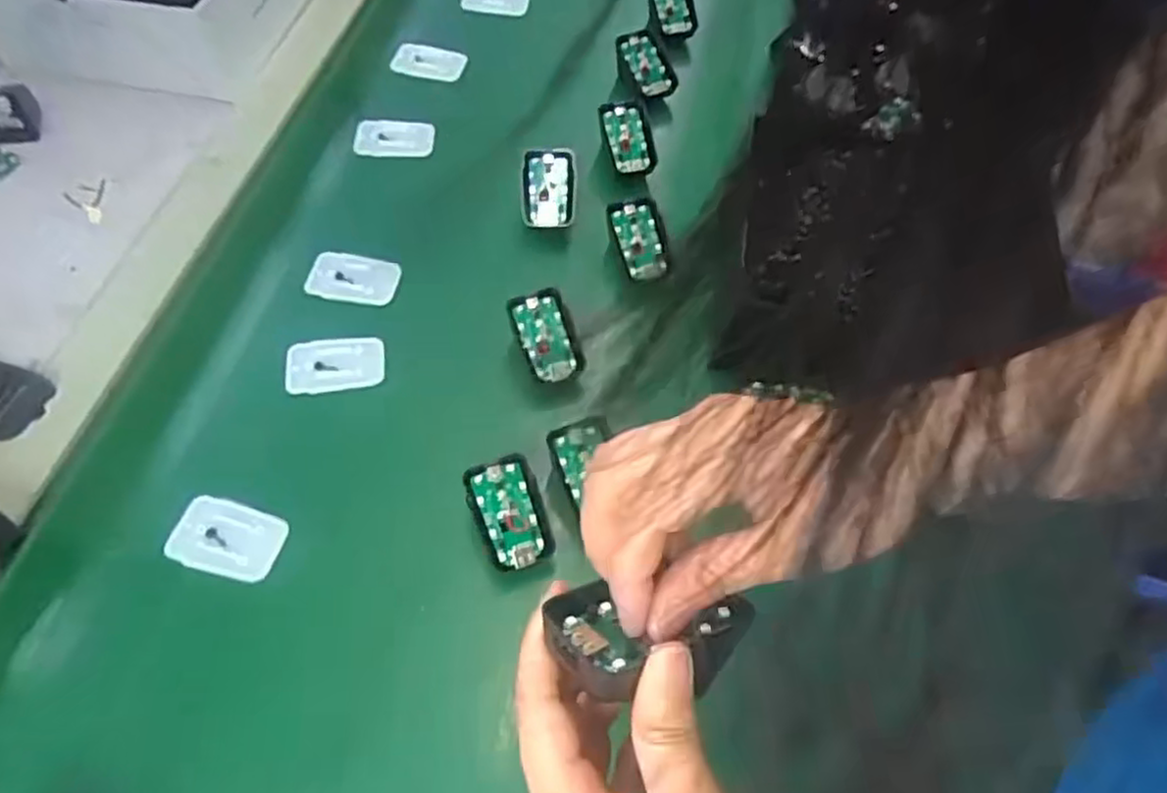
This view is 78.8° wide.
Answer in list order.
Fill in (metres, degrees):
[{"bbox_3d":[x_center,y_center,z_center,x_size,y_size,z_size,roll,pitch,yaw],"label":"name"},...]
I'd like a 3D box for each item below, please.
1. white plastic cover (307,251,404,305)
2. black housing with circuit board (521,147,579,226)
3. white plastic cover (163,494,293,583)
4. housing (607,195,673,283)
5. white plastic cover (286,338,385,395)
[{"bbox_3d":[-0.185,-0.093,0.570,0.069,0.012,0.042,10,59,2],"label":"white plastic cover"},{"bbox_3d":[-0.030,-0.176,0.601,0.047,0.009,0.068,-2,86,1],"label":"black housing with circuit board"},{"bbox_3d":[-0.229,0.091,0.459,0.069,0.005,0.044,15,59,5],"label":"white plastic cover"},{"bbox_3d":[0.046,-0.127,0.574,0.040,0.008,0.067,-17,83,0],"label":"housing"},{"bbox_3d":[-0.185,-0.024,0.530,0.072,0.011,0.044,-4,60,-6],"label":"white plastic cover"}]

